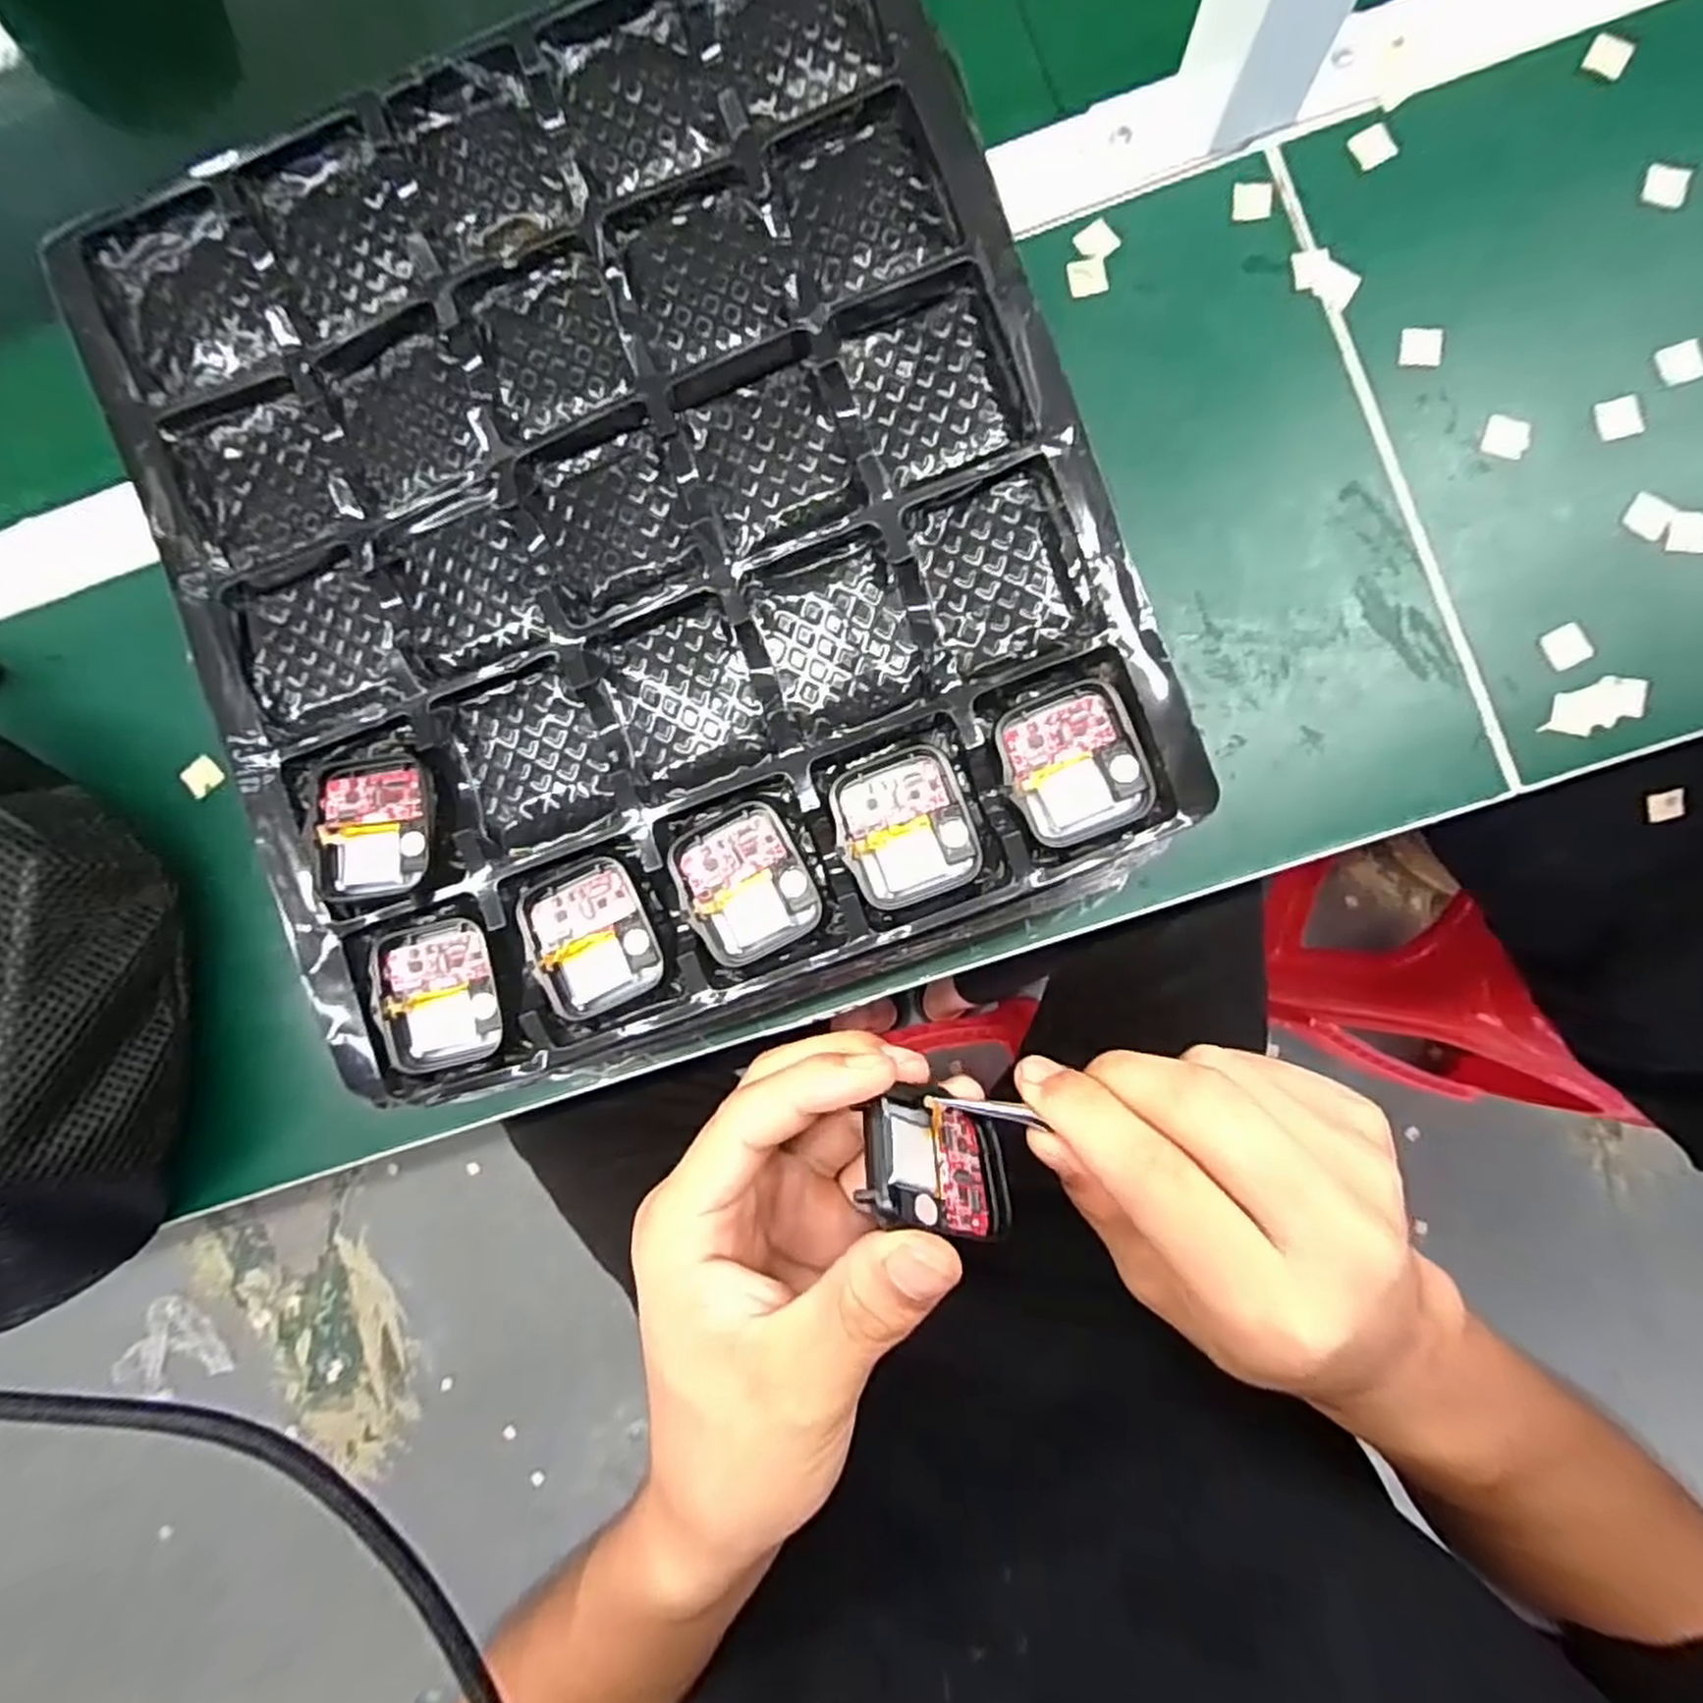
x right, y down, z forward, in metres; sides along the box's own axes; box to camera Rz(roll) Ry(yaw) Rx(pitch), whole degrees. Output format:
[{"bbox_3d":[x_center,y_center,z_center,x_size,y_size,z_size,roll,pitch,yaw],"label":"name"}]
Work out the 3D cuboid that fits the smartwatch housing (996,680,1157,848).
[{"bbox_3d":[0.064,-0.025,0.220,0.036,0.011,0.042,-21,85,3],"label":"smartwatch housing"}]

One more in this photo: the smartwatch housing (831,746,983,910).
[{"bbox_3d":[0.016,-0.007,0.223,0.037,0.007,0.043,-21,86,3],"label":"smartwatch housing"}]

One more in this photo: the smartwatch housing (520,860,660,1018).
[{"bbox_3d":[-0.078,0.025,0.230,0.036,0.007,0.043,-26,85,3],"label":"smartwatch housing"}]

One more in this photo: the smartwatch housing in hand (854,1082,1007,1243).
[{"bbox_3d":[0.023,0.080,0.199,0.044,0.036,0.005,24,130,-27],"label":"smartwatch housing in hand"}]

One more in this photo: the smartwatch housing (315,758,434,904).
[{"bbox_3d":[-0.143,-0.008,0.232,0.036,0.005,0.043,-7,86,4],"label":"smartwatch housing"}]

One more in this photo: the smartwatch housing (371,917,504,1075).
[{"bbox_3d":[-0.124,0.043,0.234,0.036,0.011,0.044,-14,86,3],"label":"smartwatch housing"}]

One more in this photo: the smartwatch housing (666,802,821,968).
[{"bbox_3d":[-0.031,0.009,0.228,0.037,0.008,0.042,-27,85,2],"label":"smartwatch housing"}]

